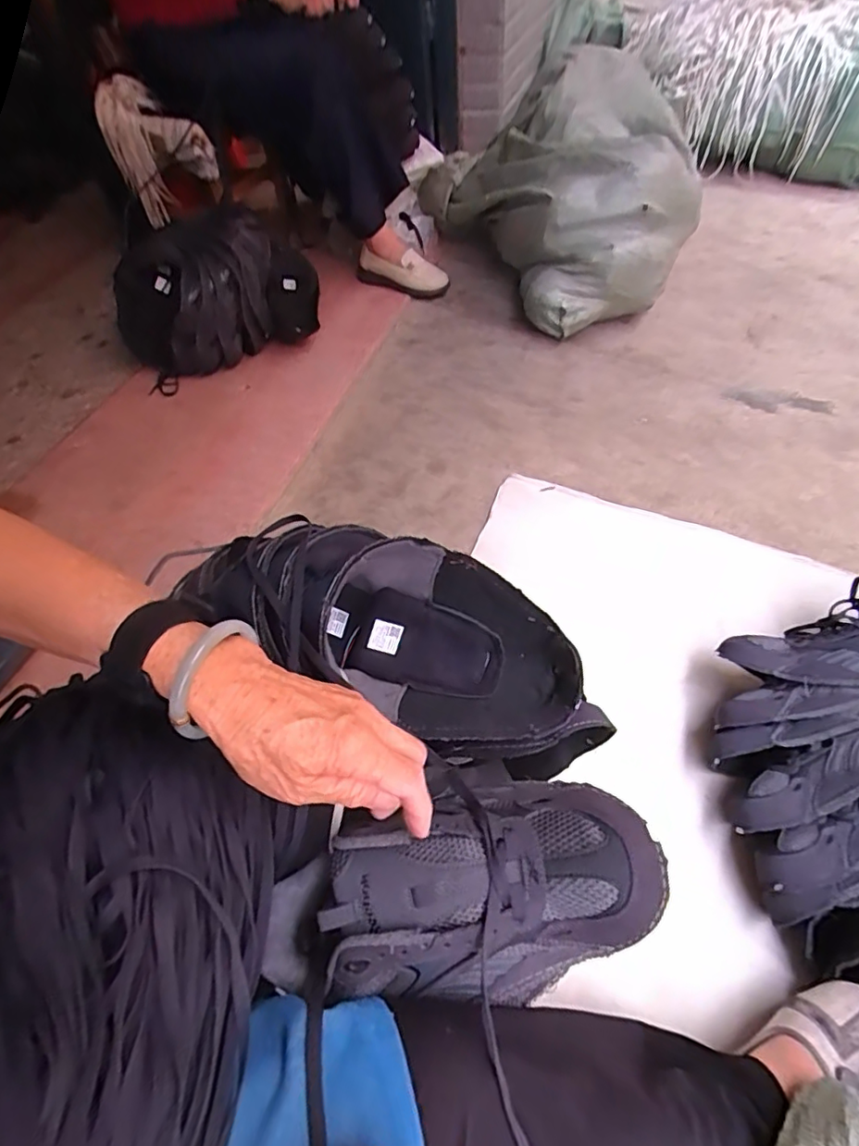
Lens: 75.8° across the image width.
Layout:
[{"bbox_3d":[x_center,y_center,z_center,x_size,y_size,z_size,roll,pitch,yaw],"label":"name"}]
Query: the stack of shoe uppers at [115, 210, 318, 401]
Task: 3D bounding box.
[{"bbox_3d":[-0.487,-0.648,1.237,0.441,0.244,0.337,-22,55,-11],"label":"stack of shoe uppers"}]

